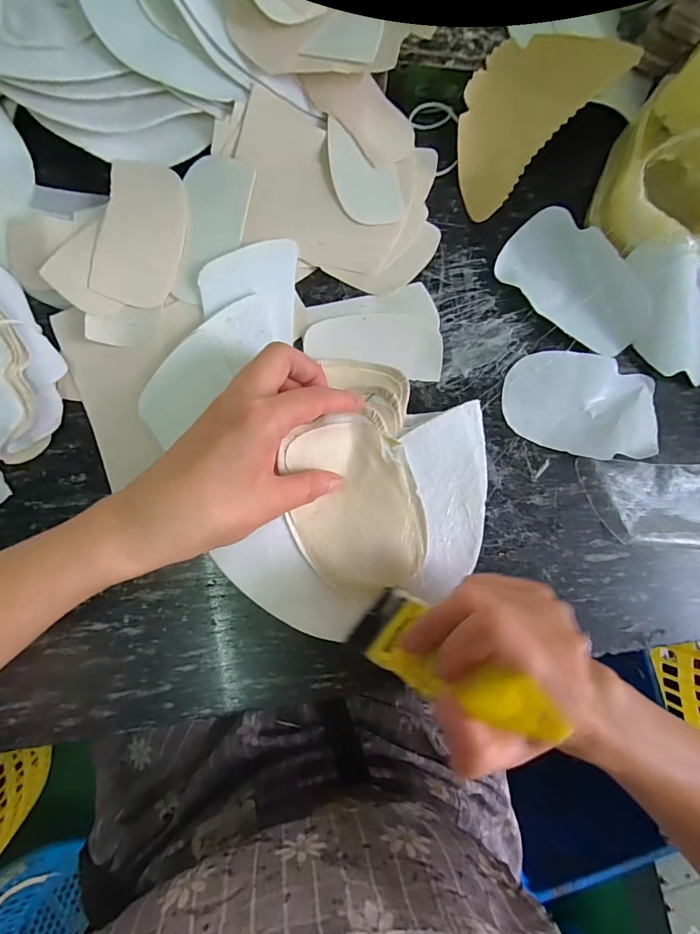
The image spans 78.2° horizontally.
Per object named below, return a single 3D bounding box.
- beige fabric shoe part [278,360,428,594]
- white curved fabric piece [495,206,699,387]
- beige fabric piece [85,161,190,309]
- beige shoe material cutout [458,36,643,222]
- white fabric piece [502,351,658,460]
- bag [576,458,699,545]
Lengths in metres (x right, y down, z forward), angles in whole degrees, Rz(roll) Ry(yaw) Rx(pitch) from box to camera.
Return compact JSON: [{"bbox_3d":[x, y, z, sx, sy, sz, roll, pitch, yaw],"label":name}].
[{"bbox_3d":[0.002,0.003,0.267,0.079,0.022,0.143,-4,86,-8],"label":"beige fabric shoe part"},{"bbox_3d":[0.190,-0.119,0.296,0.173,0.039,0.072,24,82,-4],"label":"white curved fabric piece"},{"bbox_3d":[-0.128,-0.143,0.265,0.047,0.005,0.086,10,81,-5],"label":"beige fabric piece"},{"bbox_3d":[0.118,-0.250,0.301,0.073,0.004,0.138,45,98,2],"label":"beige shoe material cutout"},{"bbox_3d":[0.163,-0.044,0.299,0.108,0.012,0.071,4,81,-6],"label":"white fabric piece"},{"bbox_3d":[0.232,0.025,0.305,0.139,0.005,0.059,0,82,-6],"label":"bag"}]

